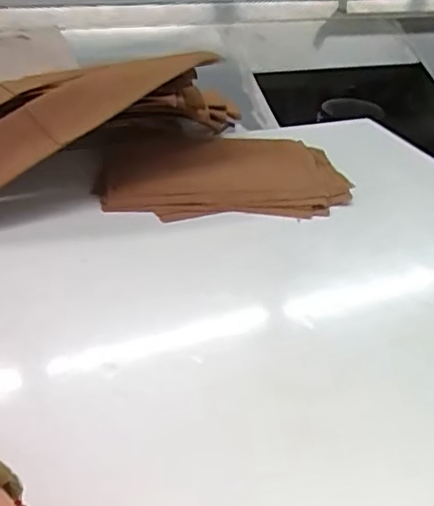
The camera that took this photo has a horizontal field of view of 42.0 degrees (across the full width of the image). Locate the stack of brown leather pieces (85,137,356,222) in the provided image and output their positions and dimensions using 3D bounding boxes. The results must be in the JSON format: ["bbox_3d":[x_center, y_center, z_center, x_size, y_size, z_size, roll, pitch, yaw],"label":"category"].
[{"bbox_3d":[0.005,-0.081,0.568,0.244,0.021,0.144,-1,34,-4],"label":"stack of brown leather pieces"}]

